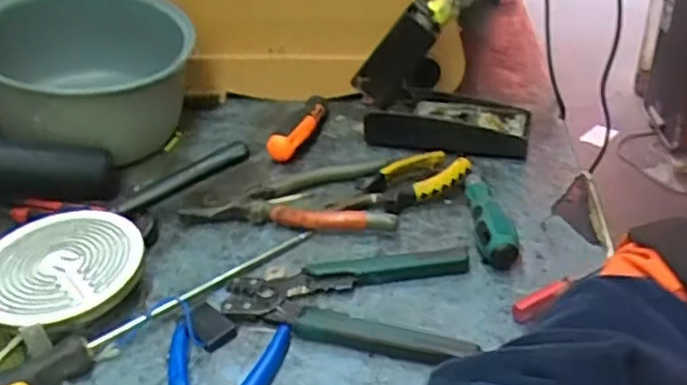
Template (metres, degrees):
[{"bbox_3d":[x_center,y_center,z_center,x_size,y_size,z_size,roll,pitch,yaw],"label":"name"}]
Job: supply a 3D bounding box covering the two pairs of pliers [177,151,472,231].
[{"bbox_3d":[-0.012,-0.004,0.585,0.239,0.021,0.109,1,35,7],"label":"two pairs of pliers"}]

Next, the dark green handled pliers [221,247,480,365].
[{"bbox_3d":[0.003,0.079,0.472,0.174,0.017,0.100,-1,35,4],"label":"dark green handled pliers"}]

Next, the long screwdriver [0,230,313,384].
[{"bbox_3d":[-0.145,0.086,0.465,0.296,0.033,0.031,-31,43,-33],"label":"long screwdriver"}]

